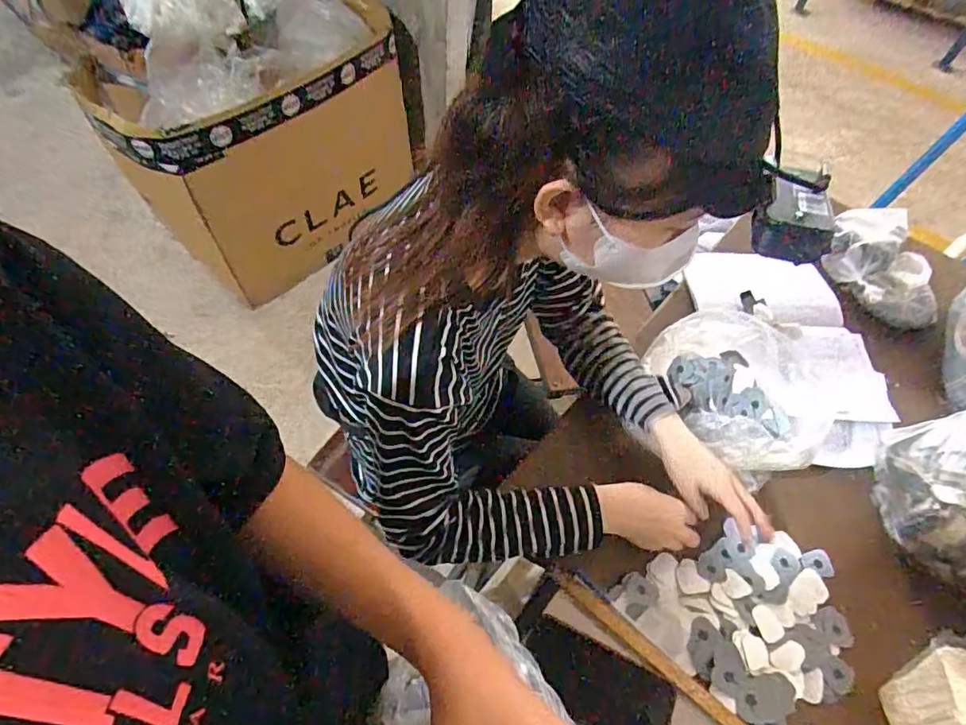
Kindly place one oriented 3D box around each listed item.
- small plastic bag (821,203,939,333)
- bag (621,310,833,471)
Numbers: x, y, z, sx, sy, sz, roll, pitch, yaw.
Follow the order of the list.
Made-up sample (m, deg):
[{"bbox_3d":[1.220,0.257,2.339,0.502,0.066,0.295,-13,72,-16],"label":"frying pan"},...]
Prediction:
[{"bbox_3d":[0.710,-0.184,0.960,0.172,0.069,0.237,18,55,7],"label":"small plastic bag"},{"bbox_3d":[0.356,0.041,0.759,0.247,0.086,0.242,35,59,18],"label":"bag"}]

